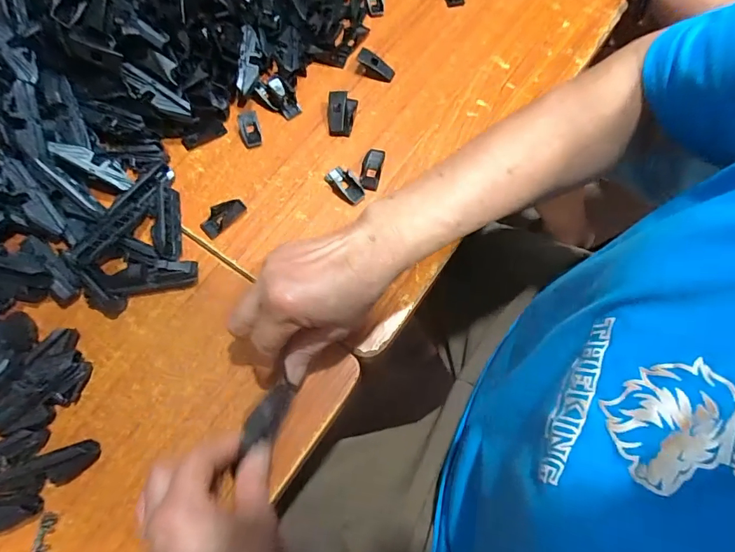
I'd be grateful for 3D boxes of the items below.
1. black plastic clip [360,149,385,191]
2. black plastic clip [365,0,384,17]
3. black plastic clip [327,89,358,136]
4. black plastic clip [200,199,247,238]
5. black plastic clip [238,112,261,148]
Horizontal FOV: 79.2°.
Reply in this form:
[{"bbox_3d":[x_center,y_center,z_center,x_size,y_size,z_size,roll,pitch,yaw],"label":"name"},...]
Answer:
[{"bbox_3d":[0.004,-0.100,0.415,0.018,0.005,0.043,12,71,5],"label":"black plastic clip"},{"bbox_3d":[0.008,-0.304,0.489,0.021,0.006,0.036,-4,70,-1],"label":"black plastic clip"},{"bbox_3d":[-0.025,-0.158,0.433,0.028,0.017,0.040,-3,70,0],"label":"black plastic clip"},{"bbox_3d":[-0.132,-0.055,0.404,0.021,0.006,0.042,42,76,14],"label":"black plastic clip"},{"bbox_3d":[-0.116,-0.145,0.438,0.020,0.004,0.041,-15,71,-4],"label":"black plastic clip"}]

